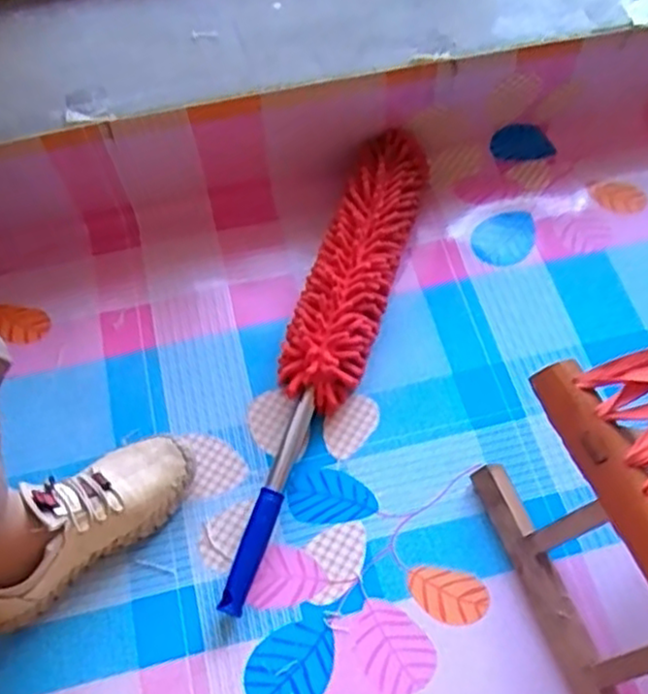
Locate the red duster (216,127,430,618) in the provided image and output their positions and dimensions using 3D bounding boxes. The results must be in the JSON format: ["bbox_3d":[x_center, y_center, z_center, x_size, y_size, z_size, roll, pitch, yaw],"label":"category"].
[{"bbox_3d":[0.001,-0.001,0.745,0.092,0.104,0.543,18,63,10],"label":"red duster"}]

